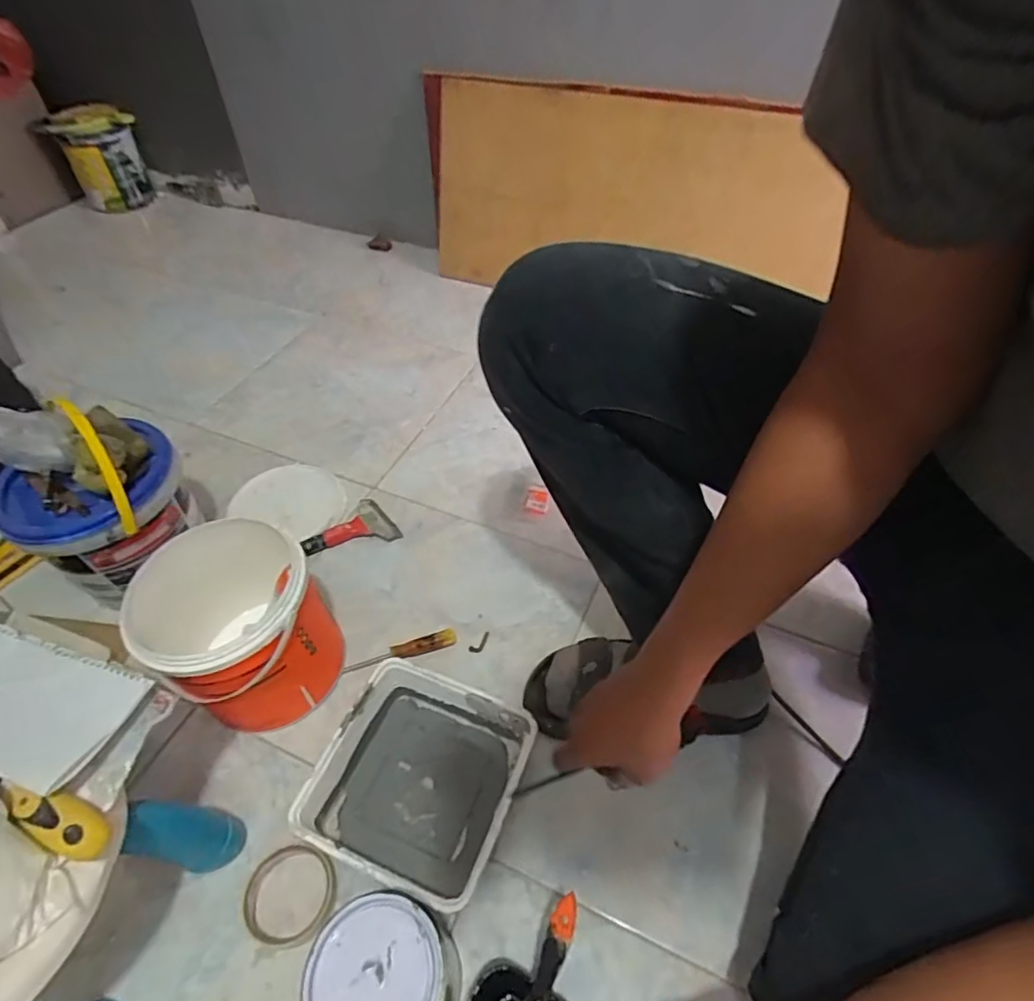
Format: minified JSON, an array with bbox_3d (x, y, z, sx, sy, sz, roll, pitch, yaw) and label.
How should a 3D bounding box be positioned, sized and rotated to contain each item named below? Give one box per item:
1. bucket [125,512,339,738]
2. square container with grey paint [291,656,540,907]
[{"bbox_3d":[-0.309,0.148,0.684,0.167,0.184,0.172,0,48,0],"label":"bucket"},{"bbox_3d":[-0.101,0.297,0.630,0.194,0.067,0.195,18,51,16],"label":"square container with grey paint"}]

